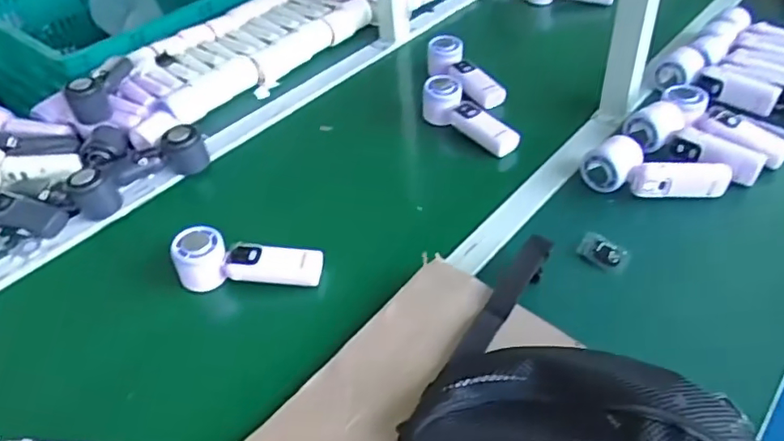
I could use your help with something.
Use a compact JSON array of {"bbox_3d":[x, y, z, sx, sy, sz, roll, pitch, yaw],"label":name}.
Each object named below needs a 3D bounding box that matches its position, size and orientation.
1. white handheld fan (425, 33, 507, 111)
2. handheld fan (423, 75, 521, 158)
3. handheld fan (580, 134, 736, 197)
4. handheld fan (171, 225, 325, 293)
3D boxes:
[{"bbox_3d":[0.108,-0.235,0.932,0.070,0.053,0.156,-22,45,-18],"label":"white handheld fan"},{"bbox_3d":[0.111,-0.148,0.843,0.051,0.054,0.161,-28,47,-24],"label":"handheld fan"},{"bbox_3d":[0.320,-0.057,0.720,0.168,0.054,0.048,14,45,20],"label":"handheld fan"},{"bbox_3d":[-0.161,0.043,0.673,0.160,0.061,0.057,-5,42,0],"label":"handheld fan"}]

